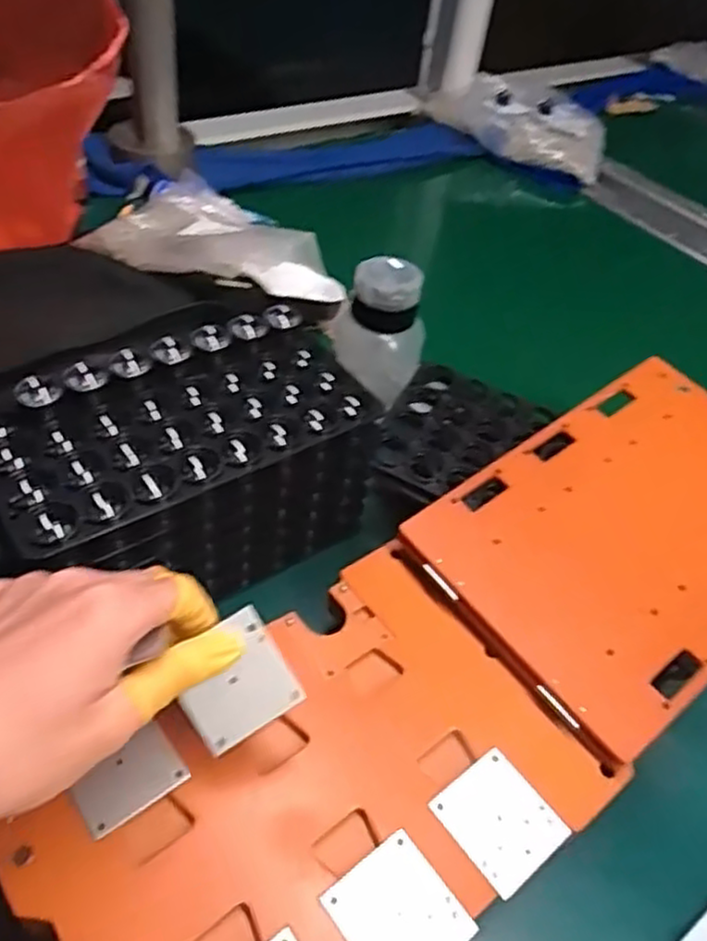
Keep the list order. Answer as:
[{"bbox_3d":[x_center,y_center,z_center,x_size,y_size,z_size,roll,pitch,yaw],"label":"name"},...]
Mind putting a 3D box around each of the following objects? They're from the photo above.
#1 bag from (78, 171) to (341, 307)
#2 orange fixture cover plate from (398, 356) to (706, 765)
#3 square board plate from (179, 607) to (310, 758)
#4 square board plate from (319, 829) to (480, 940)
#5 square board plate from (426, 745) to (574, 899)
[{"bbox_3d":[-0.107,-0.210,0.644,0.220,0.040,0.143,18,46,8],"label":"bag"},{"bbox_3d":[0.164,0.031,0.410,0.230,0.007,0.158,-32,61,-23],"label":"orange fixture cover plate"},{"bbox_3d":[-0.051,0.089,0.303,0.045,0.004,0.046,-31,94,-5],"label":"square board plate"},{"bbox_3d":[0.018,0.177,0.287,0.044,0.004,0.048,-26,55,-29],"label":"square board plate"},{"bbox_3d":[0.064,0.154,0.317,0.044,0.004,0.047,-26,55,-29],"label":"square board plate"}]

